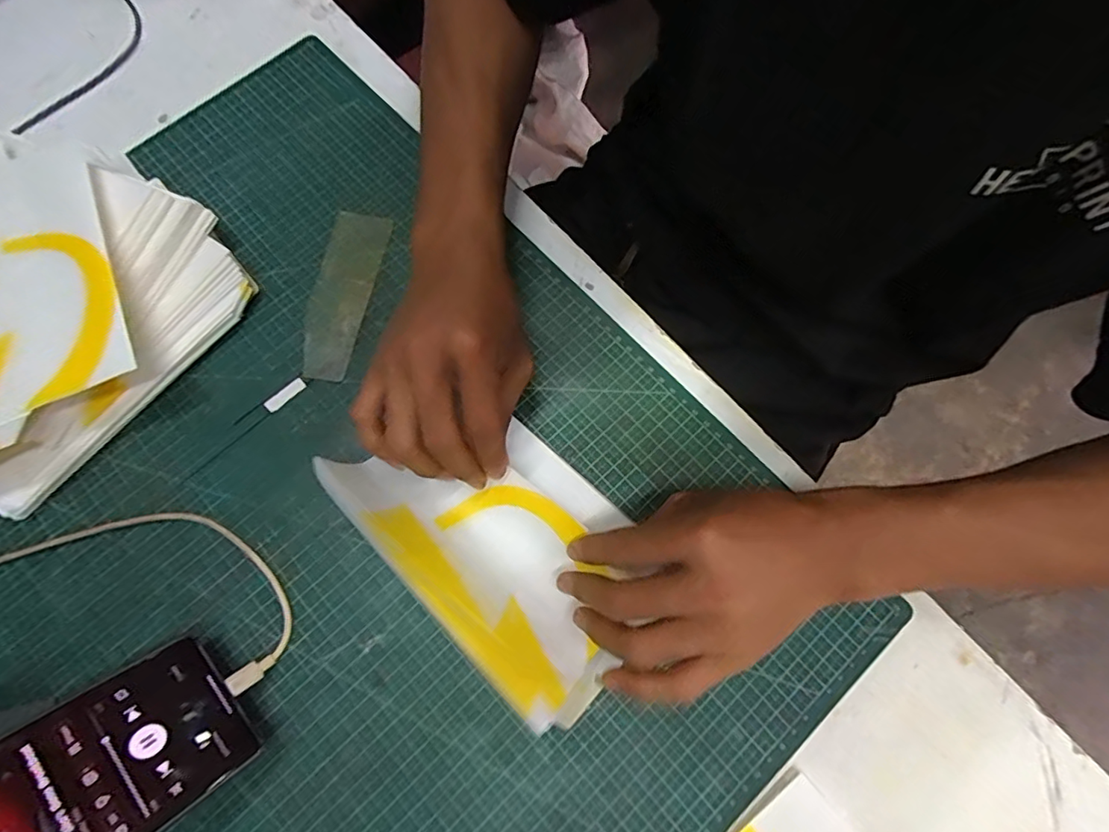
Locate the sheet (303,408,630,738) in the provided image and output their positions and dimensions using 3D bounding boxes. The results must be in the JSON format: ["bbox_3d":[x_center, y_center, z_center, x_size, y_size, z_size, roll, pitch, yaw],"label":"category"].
[{"bbox_3d":[-0.029,0.063,0.300,0.190,0.059,0.104,42,79,11],"label":"sheet"}]

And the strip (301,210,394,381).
[{"bbox_3d":[-0.145,-0.085,0.372,0.040,0.004,0.122,11,75,4],"label":"strip"}]

